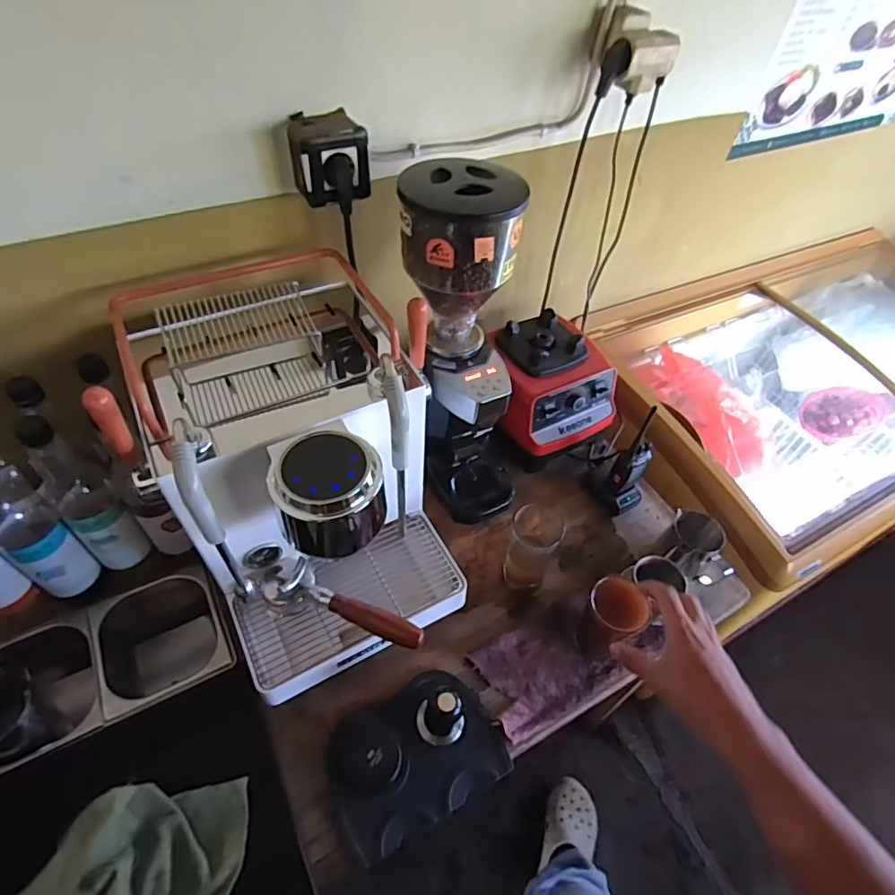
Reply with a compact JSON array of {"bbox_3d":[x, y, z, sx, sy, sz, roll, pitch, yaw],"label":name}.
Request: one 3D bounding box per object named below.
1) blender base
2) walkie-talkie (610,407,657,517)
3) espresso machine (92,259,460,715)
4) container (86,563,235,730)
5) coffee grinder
[{"bbox_3d":[0.168,-0.099,0.909,0.180,0.166,0.192,-25,56,-23],"label":"blender base"},{"bbox_3d":[0.296,0.019,0.814,0.058,0.190,0.049,-21,55,-21],"label":"walkie-talkie"},{"bbox_3d":[-0.176,0.017,0.657,0.323,0.335,0.418,-28,58,-25],"label":"espresso machine"},{"bbox_3d":[-0.389,0.286,0.757,0.155,0.135,0.172,-21,55,-21],"label":"container"},{"bbox_3d":[0.021,-0.108,0.740,0.145,0.466,0.182,-8,51,-11],"label":"coffee grinder"}]

